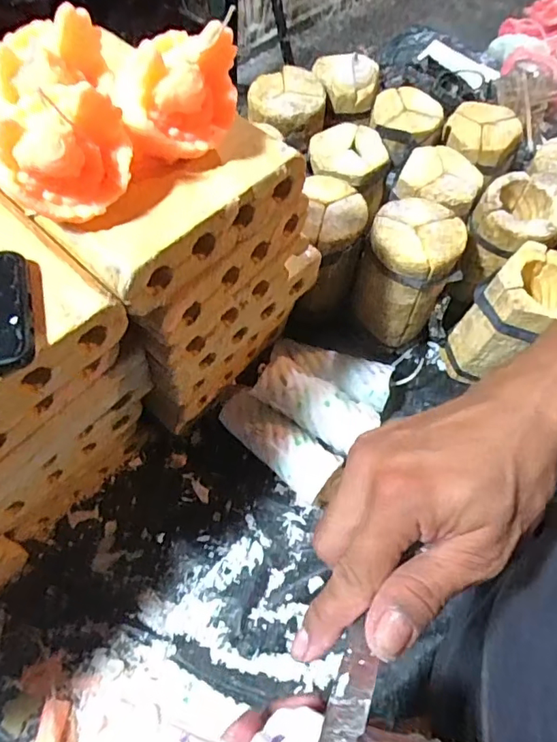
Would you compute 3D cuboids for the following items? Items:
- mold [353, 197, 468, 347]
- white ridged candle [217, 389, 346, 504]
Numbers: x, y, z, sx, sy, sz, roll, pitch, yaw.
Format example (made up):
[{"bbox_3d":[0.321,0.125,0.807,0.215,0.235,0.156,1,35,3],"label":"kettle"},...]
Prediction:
[{"bbox_3d":[0.138,-0.107,0.570,0.092,0.130,0.092,0,63,-1],"label":"mold"},{"bbox_3d":[-0.001,0.075,0.557,0.138,0.050,0.054,41,69,18],"label":"white ridged candle"}]

